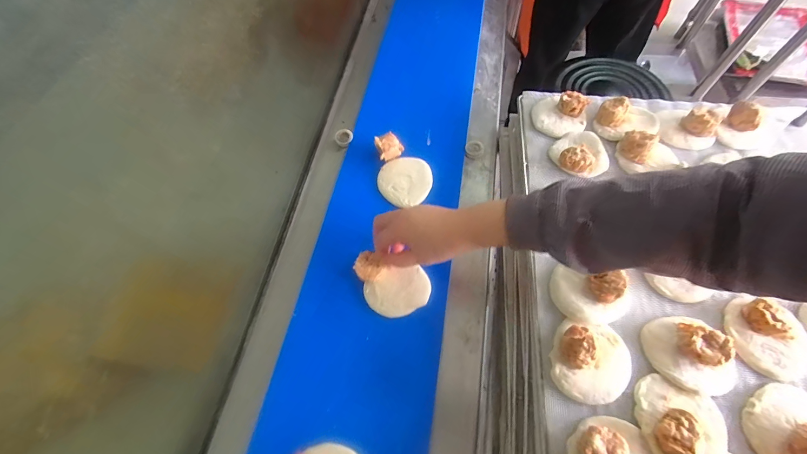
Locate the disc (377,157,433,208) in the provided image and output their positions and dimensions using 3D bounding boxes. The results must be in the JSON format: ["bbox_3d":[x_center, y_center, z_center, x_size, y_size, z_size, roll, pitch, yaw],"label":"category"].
[{"bbox_3d":[0.003,-0.073,0.553,0.084,0.011,0.095,-4,61,0],"label":"disc"}]

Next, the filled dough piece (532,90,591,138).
[{"bbox_3d":[0.243,-0.178,0.538,0.079,0.027,0.083,28,65,16],"label":"filled dough piece"}]

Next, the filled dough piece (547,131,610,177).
[{"bbox_3d":[0.252,-0.111,0.498,0.071,0.020,0.072,-1,61,1],"label":"filled dough piece"}]

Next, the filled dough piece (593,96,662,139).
[{"bbox_3d":[0.345,-0.168,0.532,0.097,0.036,0.068,-16,62,-7],"label":"filled dough piece"}]

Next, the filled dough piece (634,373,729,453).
[{"bbox_3d":[0.270,0.188,0.332,0.075,0.024,0.080,-1,61,1],"label":"filled dough piece"}]

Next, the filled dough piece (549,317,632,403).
[{"bbox_3d":[0.198,0.135,0.359,0.078,0.030,0.080,-1,61,1],"label":"filled dough piece"}]

